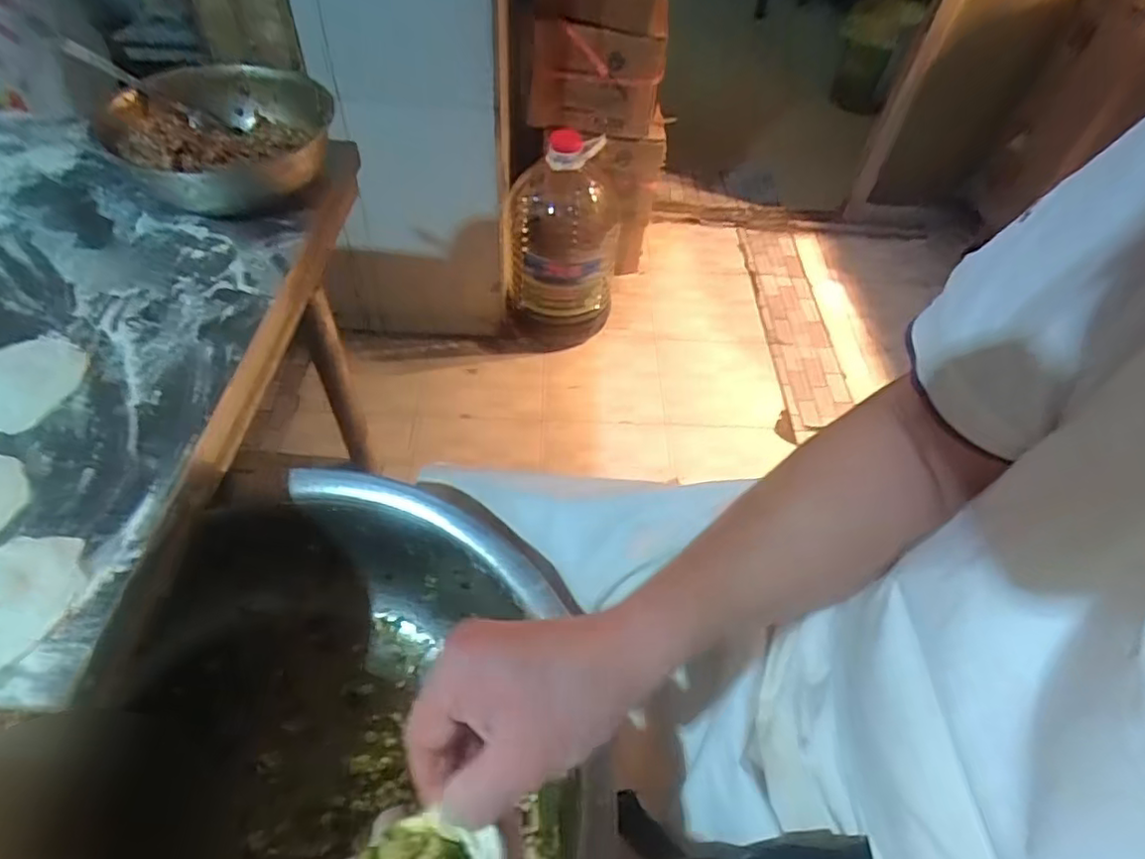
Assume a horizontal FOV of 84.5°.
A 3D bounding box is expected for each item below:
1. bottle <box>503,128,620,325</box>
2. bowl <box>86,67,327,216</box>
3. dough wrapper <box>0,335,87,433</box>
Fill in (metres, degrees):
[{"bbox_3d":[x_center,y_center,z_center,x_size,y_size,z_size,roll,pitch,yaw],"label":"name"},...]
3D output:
[{"bbox_3d":[-0.021,-0.472,1.523,0.270,0.409,0.234,2,52,-3],"label":"bottle"},{"bbox_3d":[-0.378,-0.307,0.690,0.209,0.100,0.201,3,49,-3],"label":"bowl"},{"bbox_3d":[-0.457,-0.040,0.521,0.085,0.010,0.098,-4,52,-8],"label":"dough wrapper"}]

